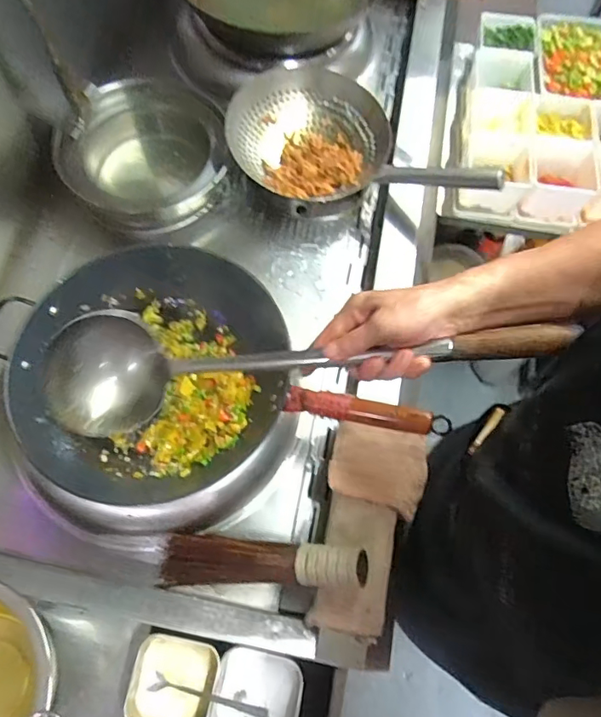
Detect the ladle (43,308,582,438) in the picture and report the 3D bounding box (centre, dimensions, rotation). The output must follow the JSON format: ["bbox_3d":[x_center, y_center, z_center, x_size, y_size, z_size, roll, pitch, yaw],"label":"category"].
[{"bbox_3d":[-0.010,0.010,0.513,0.508,0.089,0.102,-2,65,9],"label":"ladle"}]

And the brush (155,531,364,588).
[{"bbox_3d":[-0.053,0.264,0.667,0.287,0.045,0.069,-6,64,19],"label":"brush"}]

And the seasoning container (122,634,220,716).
[{"bbox_3d":[-0.163,0.418,0.658,0.109,0.051,0.106,14,66,5],"label":"seasoning container"}]

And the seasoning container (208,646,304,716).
[{"bbox_3d":[-0.055,0.439,0.658,0.109,0.060,0.108,10,66,4],"label":"seasoning container"}]

